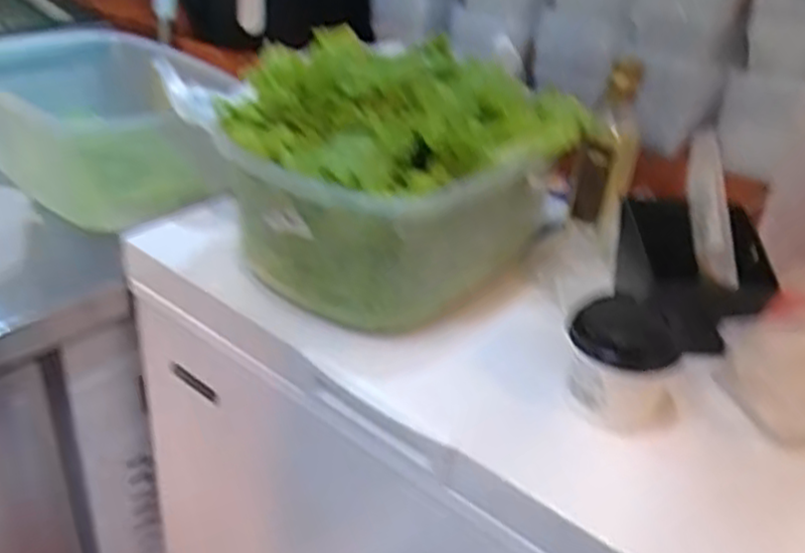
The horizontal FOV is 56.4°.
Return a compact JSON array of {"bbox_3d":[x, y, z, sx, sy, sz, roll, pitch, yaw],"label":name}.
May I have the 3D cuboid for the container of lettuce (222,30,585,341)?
[{"bbox_3d":[0.005,-0.104,0.721,0.306,0.213,0.216,-21,41,-37],"label":"container of lettuce"}]

